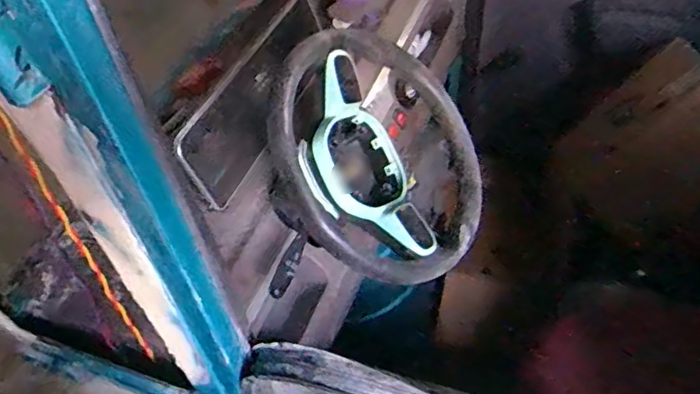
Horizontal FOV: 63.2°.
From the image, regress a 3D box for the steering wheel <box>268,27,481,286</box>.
[{"bbox_3d":[0.031,-0.051,0.773,0.328,0.097,0.339,-33,95,-43],"label":"steering wheel"}]

